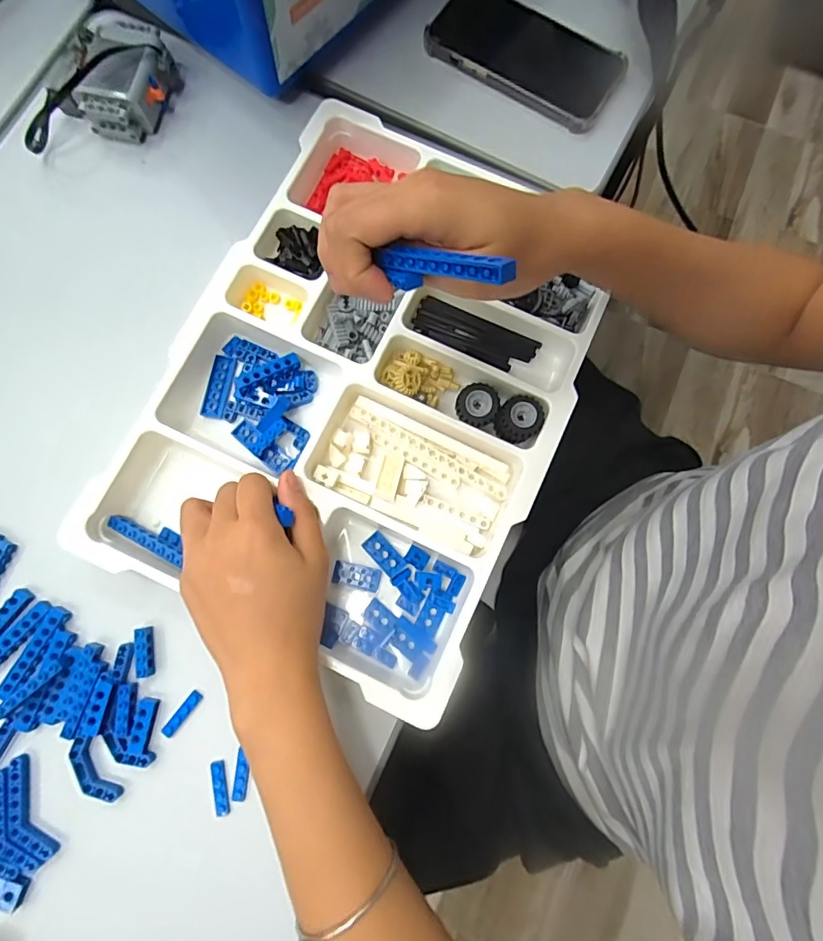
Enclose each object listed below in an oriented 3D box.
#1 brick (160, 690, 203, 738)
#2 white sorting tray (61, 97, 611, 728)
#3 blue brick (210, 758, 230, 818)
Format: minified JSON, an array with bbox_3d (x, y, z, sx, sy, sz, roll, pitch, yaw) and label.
[{"bbox_3d":[-0.151,0.160,0.322,0.008,0.004,0.031,36,80,7],"label":"brick"},{"bbox_3d":[-0.027,-0.061,0.354,0.264,0.037,0.369,25,79,4],"label":"white sorting tray"},{"bbox_3d":[-0.122,0.204,0.314,0.009,0.004,0.032,-15,79,-4],"label":"blue brick"}]

